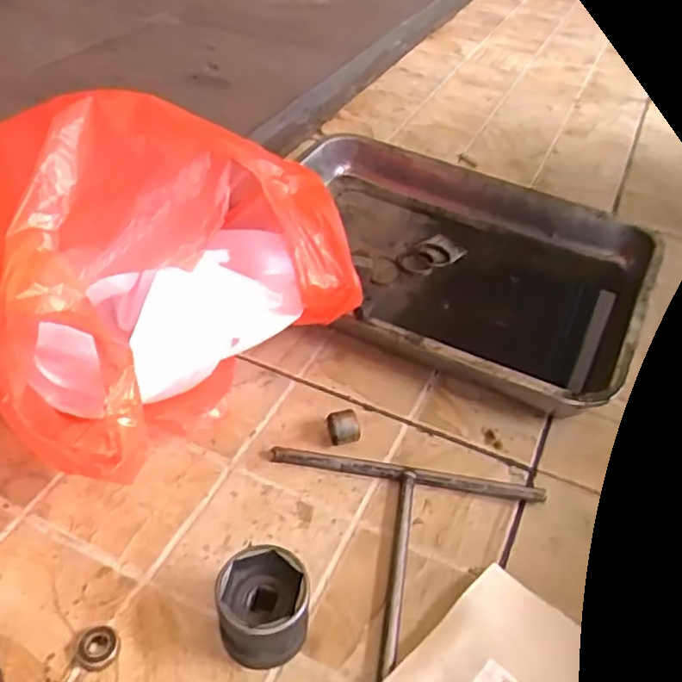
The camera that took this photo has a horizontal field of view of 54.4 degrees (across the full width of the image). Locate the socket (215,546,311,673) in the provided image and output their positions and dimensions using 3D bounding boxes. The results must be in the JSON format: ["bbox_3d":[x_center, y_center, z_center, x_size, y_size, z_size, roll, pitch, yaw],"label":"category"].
[{"bbox_3d":[-0.045,0.156,0.385,0.051,0.051,0.052,3,42,-3],"label":"socket"}]

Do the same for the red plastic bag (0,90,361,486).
[{"bbox_3d":[-0.172,-0.062,0.518,0.307,0.179,0.269,32,48,26],"label":"red plastic bag"}]

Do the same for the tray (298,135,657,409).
[{"bbox_3d":[0.100,-0.079,0.661,0.370,0.055,0.304,21,44,16],"label":"tray"}]

